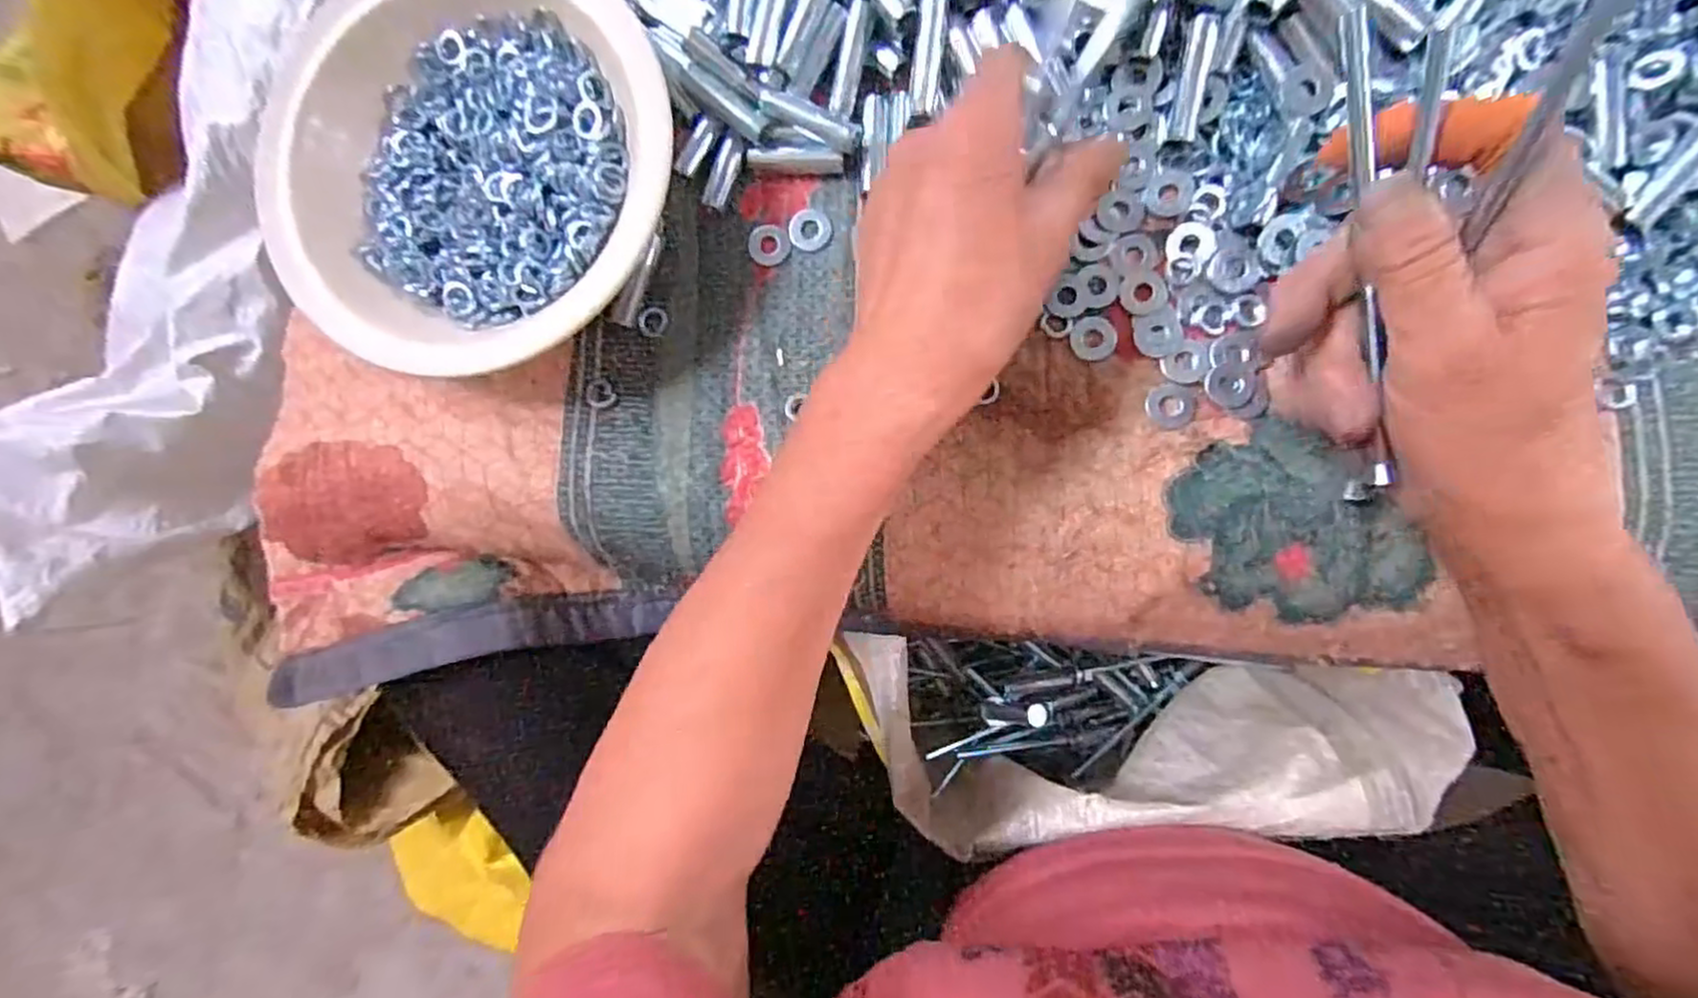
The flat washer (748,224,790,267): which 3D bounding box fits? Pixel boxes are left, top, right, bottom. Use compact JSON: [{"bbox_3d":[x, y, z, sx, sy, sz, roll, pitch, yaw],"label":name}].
[{"bbox_3d":[-0.035,-0.112,0.318,0.018,0.004,0.019,0,89,9],"label":"flat washer"}]

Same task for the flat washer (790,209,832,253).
[{"bbox_3d":[-0.017,-0.118,0.316,0.018,0.004,0.019,0,89,9],"label":"flat washer"}]

